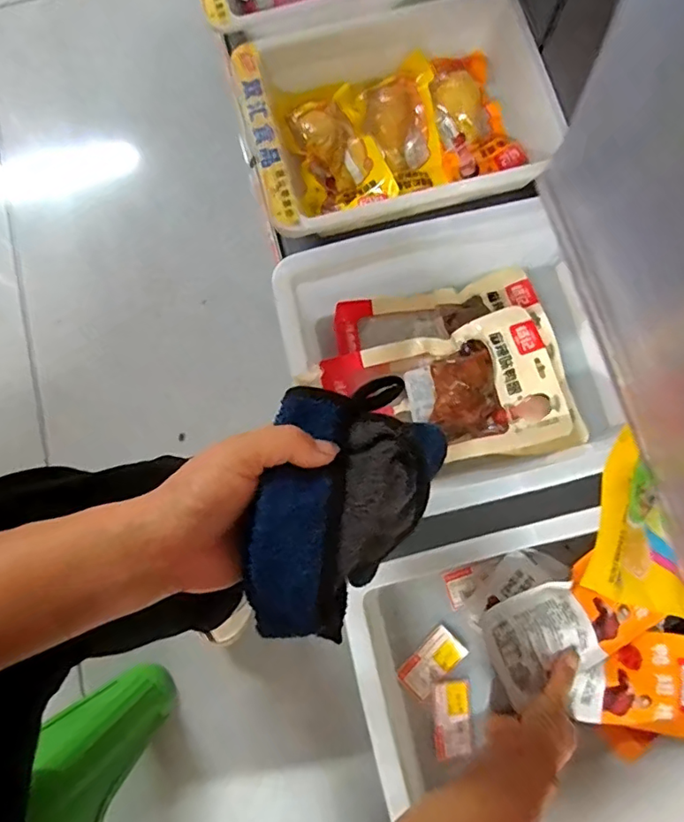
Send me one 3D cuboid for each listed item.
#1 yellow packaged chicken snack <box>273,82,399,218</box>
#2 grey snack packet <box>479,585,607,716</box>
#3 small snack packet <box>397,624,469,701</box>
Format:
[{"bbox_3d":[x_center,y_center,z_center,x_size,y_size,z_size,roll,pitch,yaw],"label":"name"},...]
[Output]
[{"bbox_3d":[-0.012,-0.317,0.659,0.109,0.037,0.167,-19,79,-2],"label":"yellow packaged chicken snack"},{"bbox_3d":[0.187,0.212,0.504,0.100,0.020,0.083,-20,79,-3],"label":"grey snack packet"},{"bbox_3d":[0.094,0.262,0.562,0.039,0.004,0.070,44,83,9],"label":"small snack packet"}]

